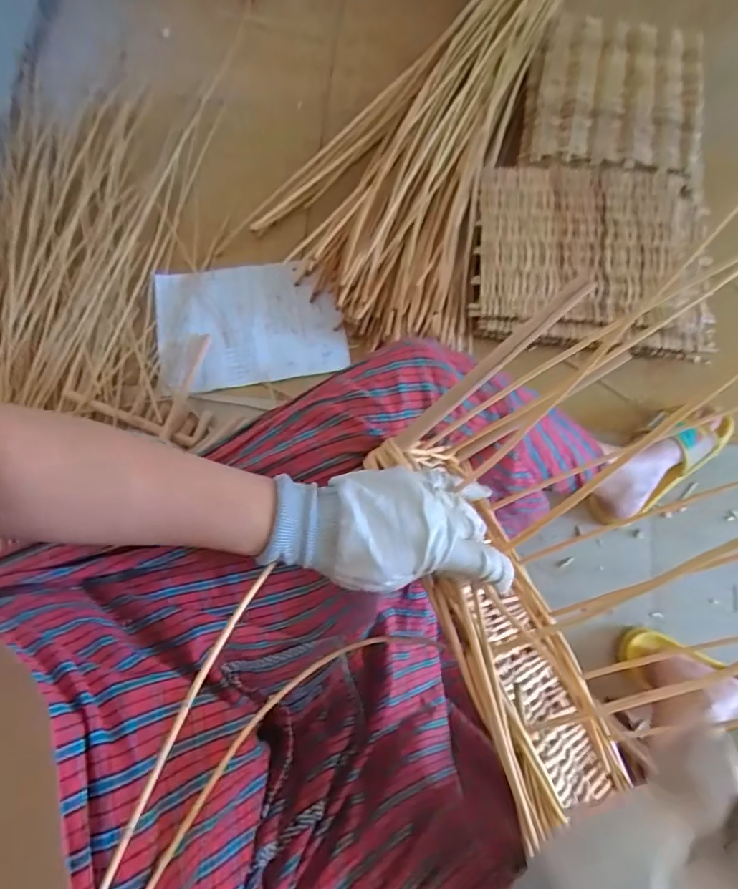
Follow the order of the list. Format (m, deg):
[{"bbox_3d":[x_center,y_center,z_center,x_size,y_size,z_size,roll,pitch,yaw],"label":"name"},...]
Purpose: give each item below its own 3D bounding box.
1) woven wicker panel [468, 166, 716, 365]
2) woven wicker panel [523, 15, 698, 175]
[{"bbox_3d":[0.359,-0.303,0.838,0.372,0.062,0.313,5,82,3],"label":"woven wicker panel"},{"bbox_3d":[0.428,-0.615,0.896,0.283,0.033,0.306,10,75,3],"label":"woven wicker panel"}]

